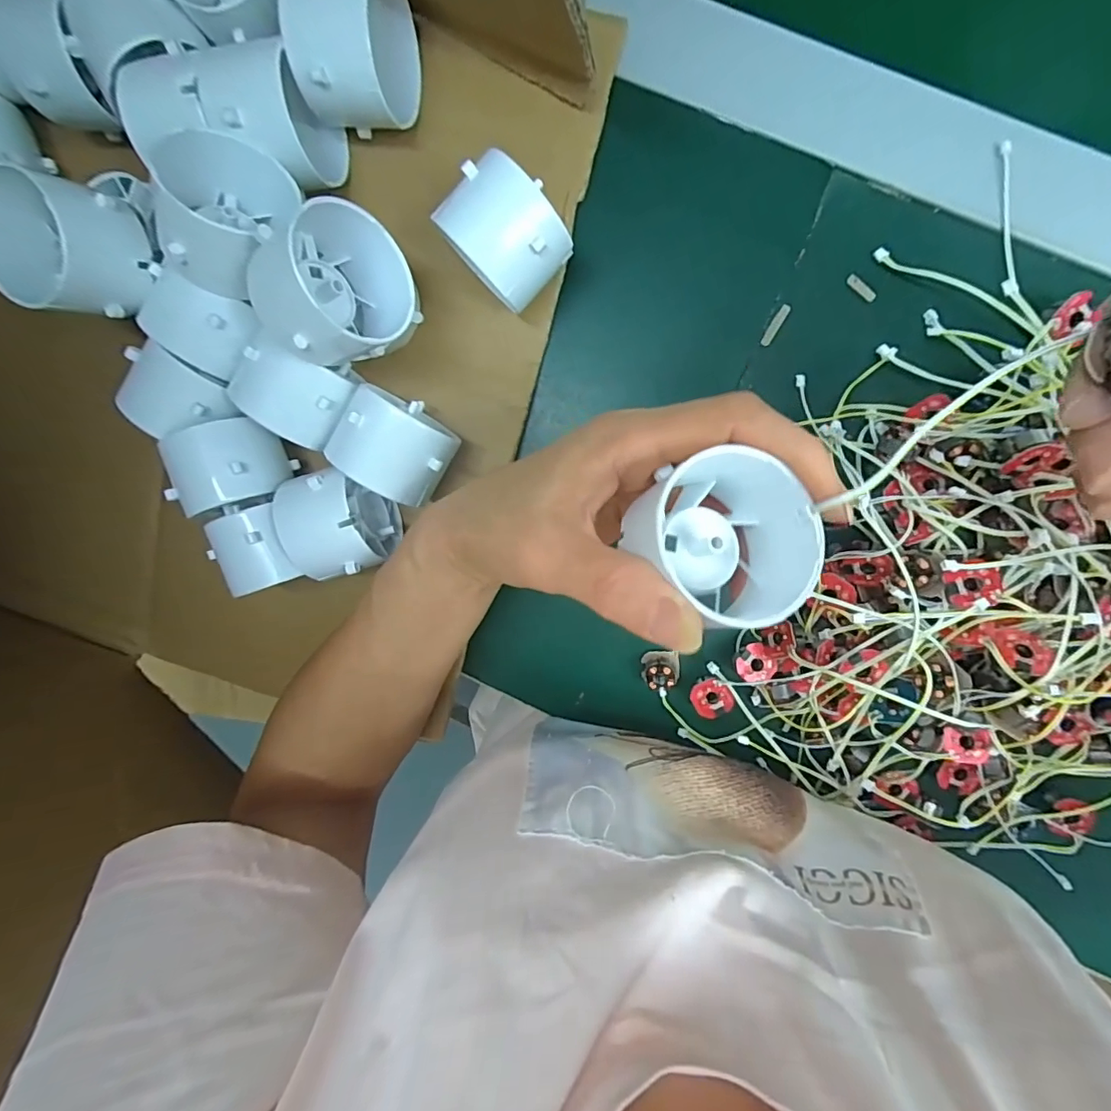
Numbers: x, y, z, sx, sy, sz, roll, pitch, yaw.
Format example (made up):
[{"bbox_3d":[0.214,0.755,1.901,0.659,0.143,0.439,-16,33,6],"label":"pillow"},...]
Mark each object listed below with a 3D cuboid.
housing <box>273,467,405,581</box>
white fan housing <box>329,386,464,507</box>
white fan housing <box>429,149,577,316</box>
[{"bbox_3d":[-0.100,-0.014,0.247,0.040,0.043,0.045,-20,94,9],"label":"housing"},{"bbox_3d":[-0.068,-0.048,0.240,0.045,0.049,0.037,33,100,3],"label":"white fan housing"},{"bbox_3d":[-0.019,-0.129,0.224,0.044,0.046,0.038,44,100,1],"label":"white fan housing"}]

